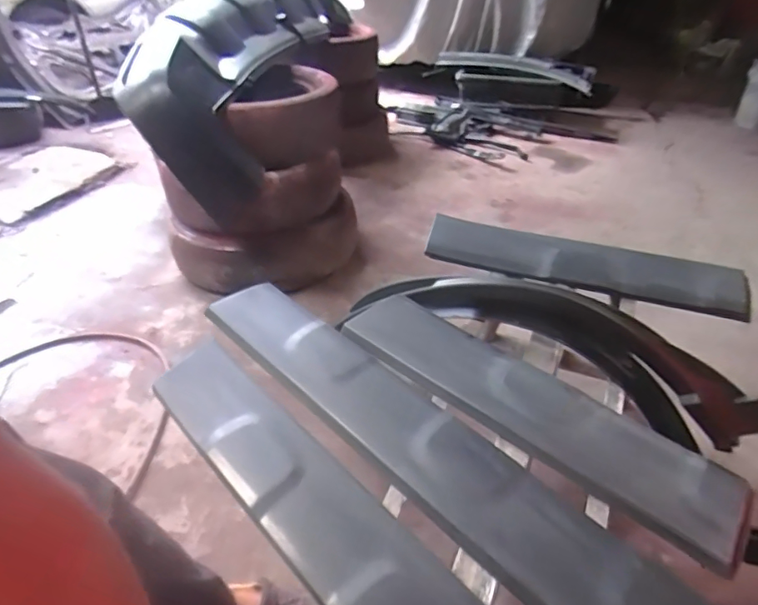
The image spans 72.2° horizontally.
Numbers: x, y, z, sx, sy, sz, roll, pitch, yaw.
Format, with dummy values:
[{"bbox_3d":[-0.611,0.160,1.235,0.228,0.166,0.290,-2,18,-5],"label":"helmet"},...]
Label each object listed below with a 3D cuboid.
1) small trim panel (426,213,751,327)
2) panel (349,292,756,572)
[{"bbox_3d":[0.381,-0.076,1.014,0.578,0.021,0.119,14,61,19],"label":"small trim panel"},{"bbox_3d":[0.212,0.148,0.771,0.588,0.038,0.140,26,46,31],"label":"panel"}]

